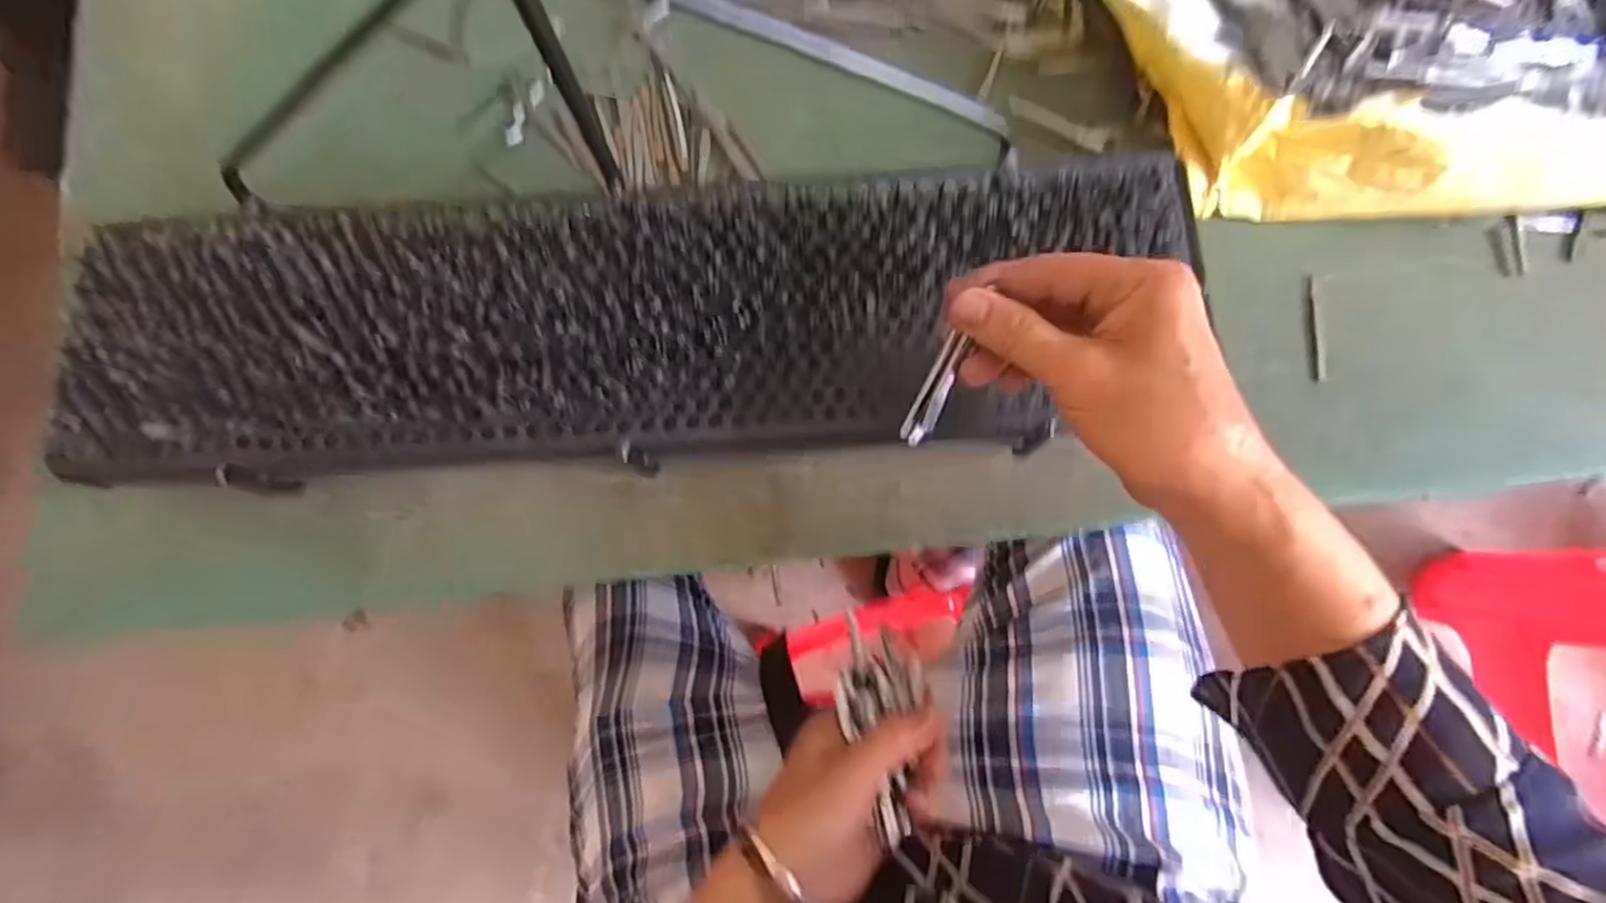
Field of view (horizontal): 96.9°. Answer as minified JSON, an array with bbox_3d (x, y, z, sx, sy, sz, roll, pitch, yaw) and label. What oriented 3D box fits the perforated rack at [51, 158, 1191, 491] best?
[{"bbox_3d":[-0.091,-0.067,0.375,0.588,0.039,0.150,-3,81,3],"label":"perforated rack"}]

